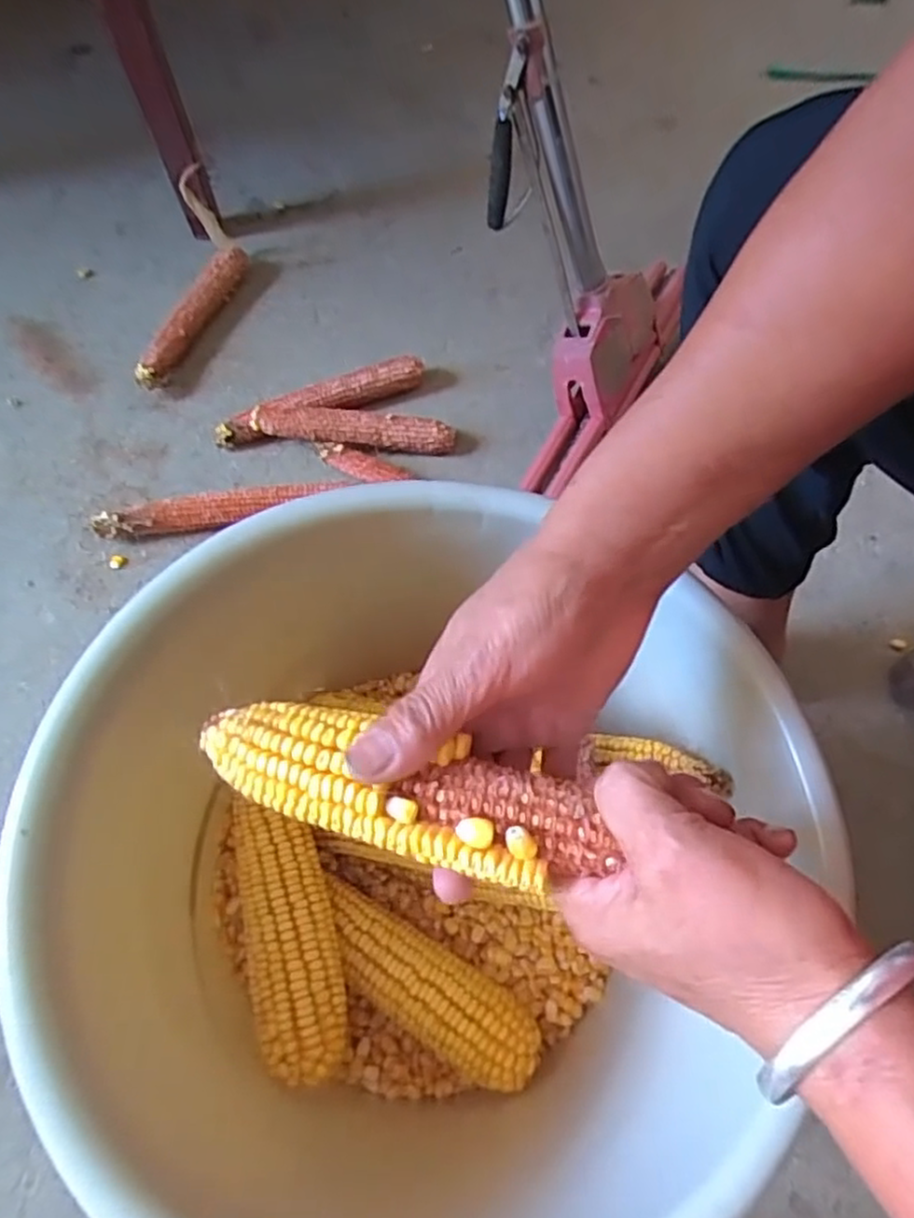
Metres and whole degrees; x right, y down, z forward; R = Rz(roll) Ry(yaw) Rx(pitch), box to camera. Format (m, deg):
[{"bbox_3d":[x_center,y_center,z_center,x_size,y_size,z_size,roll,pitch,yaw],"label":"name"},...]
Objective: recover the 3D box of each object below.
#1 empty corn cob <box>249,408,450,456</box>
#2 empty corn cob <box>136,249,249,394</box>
[{"bbox_3d":[-0.107,-0.187,0.746,0.203,0.043,0.036,1,66,-5],"label":"empty corn cob"},{"bbox_3d":[-0.293,-0.330,0.791,0.036,0.027,0.217,24,66,6],"label":"empty corn cob"}]

